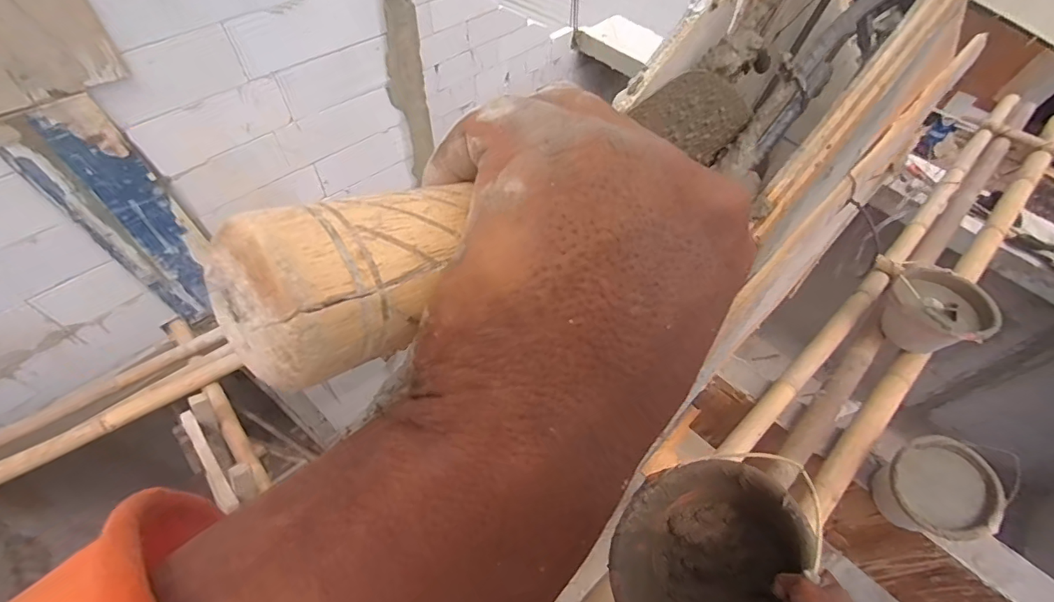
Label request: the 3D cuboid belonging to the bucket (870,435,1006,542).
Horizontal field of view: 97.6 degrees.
[{"bbox_3d":[1.154,0.536,1.310,0.270,0.177,0.254,1,55,-4],"label":"bucket"}]

